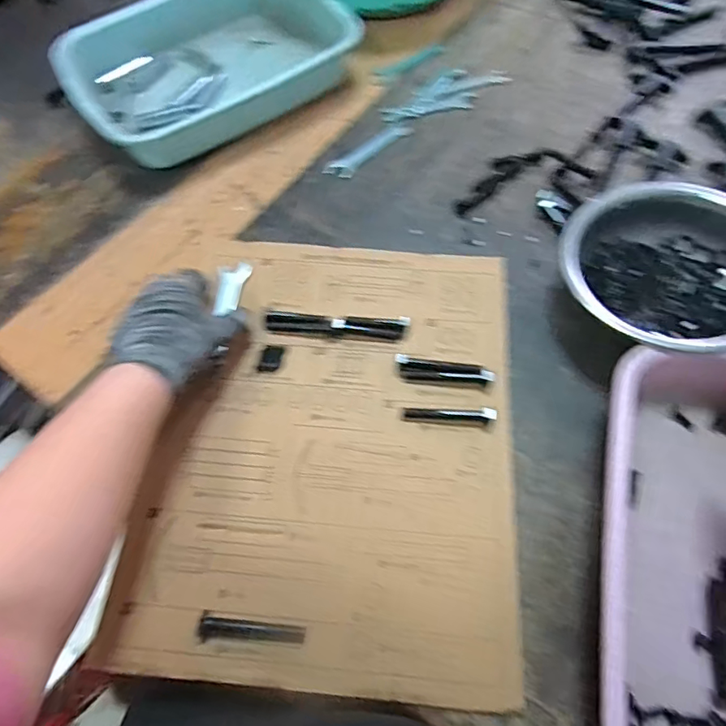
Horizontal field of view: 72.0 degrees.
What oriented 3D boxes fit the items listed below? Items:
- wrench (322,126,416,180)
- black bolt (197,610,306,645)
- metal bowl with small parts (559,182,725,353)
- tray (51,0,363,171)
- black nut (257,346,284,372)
[{"bbox_3d":[0.008,-0.241,0.571,0.114,0.004,0.027,-37,68,-15],"label":"wrench"},{"bbox_3d":[-0.078,0.188,0.351,0.073,0.012,0.016,4,64,4],"label":"black bolt"},{"bbox_3d":[0.259,-0.079,0.435,0.169,0.079,0.162,-1,64,1],"label":"metal bowl with small parts"},{"bbox_3d":[-0.177,-0.357,0.593,0.310,0.071,0.205,-31,67,-13],"label":"tray"},{"bbox_3d":[-0.083,-0.004,0.453,0.017,0.004,0.026,11,65,7],"label":"black nut"}]

